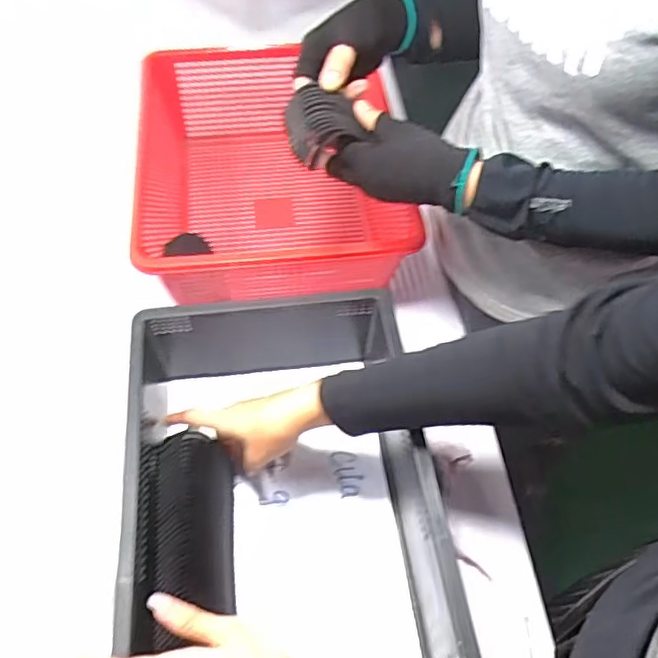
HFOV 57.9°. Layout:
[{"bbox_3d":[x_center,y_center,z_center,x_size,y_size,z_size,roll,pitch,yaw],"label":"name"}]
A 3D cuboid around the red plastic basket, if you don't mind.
[{"bbox_3d":[-0.069,-0.192,0.743,0.298,0.164,0.400,-7,56,-6],"label":"red plastic basket"}]

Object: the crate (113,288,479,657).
[{"bbox_3d":[-0.044,0.143,0.533,0.252,0.141,0.329,-4,57,-6],"label":"crate"}]

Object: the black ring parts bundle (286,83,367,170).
[{"bbox_3d":[-0.009,-0.181,0.519,0.062,0.051,0.051,-13,57,-10],"label":"black ring parts bundle"}]

